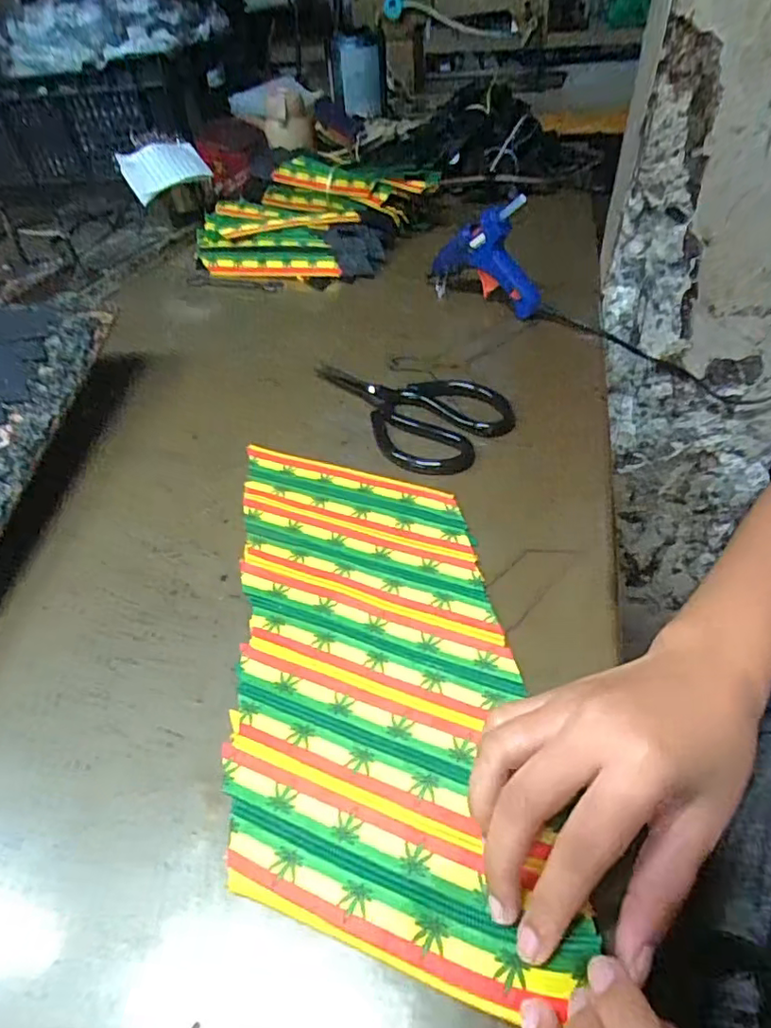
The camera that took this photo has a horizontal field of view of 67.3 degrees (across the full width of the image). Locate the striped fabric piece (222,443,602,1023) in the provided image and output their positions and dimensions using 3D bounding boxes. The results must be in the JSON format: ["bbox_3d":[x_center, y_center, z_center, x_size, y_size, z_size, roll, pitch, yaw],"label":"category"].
[{"bbox_3d":[-0.011,0.065,0.329,0.146,0.011,0.328,-7,44,-3],"label":"striped fabric piece"}]

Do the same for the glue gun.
[{"bbox_3d":[0.100,-0.260,0.584,0.123,0.109,0.025,27,53,28],"label":"glue gun"}]

